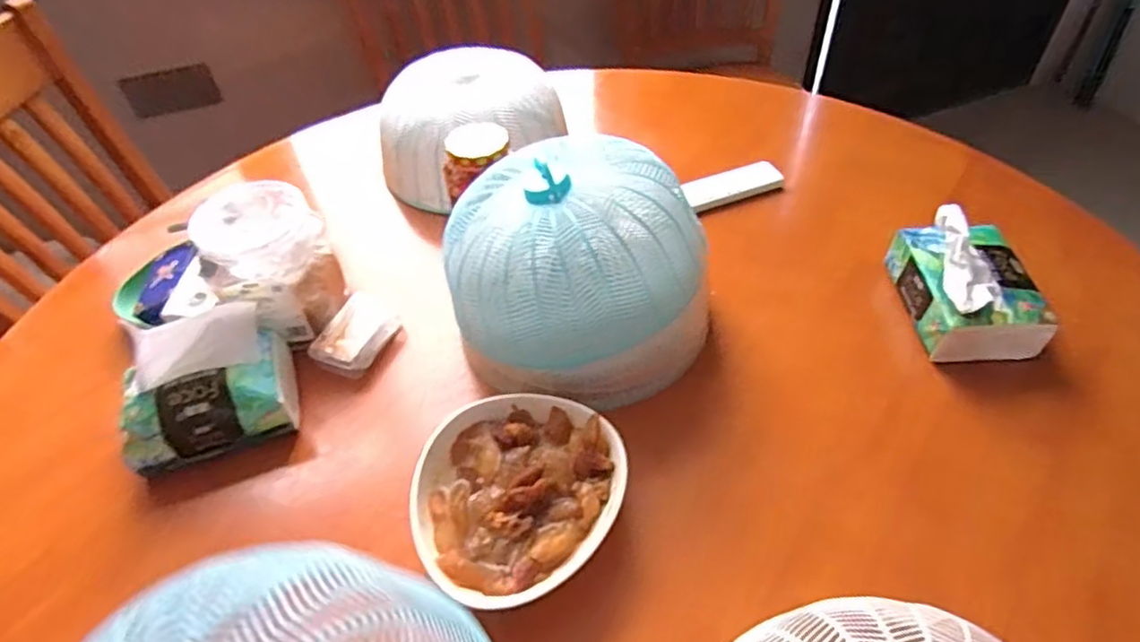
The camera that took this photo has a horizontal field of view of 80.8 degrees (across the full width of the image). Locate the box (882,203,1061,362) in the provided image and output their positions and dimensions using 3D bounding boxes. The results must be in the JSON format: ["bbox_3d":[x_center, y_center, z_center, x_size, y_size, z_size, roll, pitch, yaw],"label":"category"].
[{"bbox_3d":[0.377,-0.036,0.633,0.098,0.093,0.146,-4,46,2],"label":"box"}]

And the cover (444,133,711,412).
[{"bbox_3d":[0.007,-0.047,0.619,0.233,0.172,0.217,-1,46,5],"label":"cover"}]

